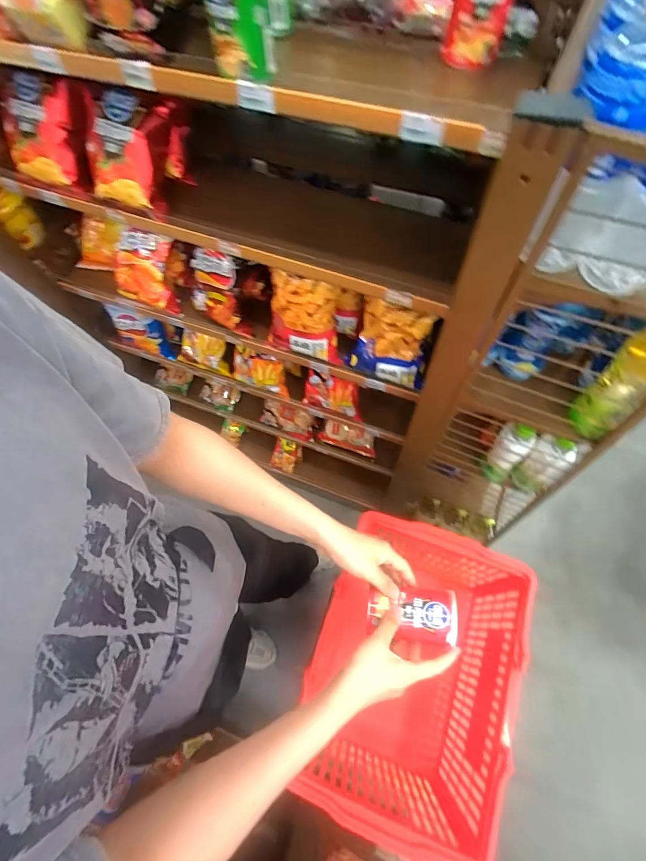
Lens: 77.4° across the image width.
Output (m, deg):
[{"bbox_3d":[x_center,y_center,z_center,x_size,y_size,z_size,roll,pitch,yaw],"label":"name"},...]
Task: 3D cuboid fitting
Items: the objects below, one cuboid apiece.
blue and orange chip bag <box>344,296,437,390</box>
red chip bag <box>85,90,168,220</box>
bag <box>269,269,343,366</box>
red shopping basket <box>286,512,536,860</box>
[{"bbox_3d":[0.113,-0.159,0.742,0.149,0.158,0.056,25,68,14],"label":"blue and orange chip bag"},{"bbox_3d":[-0.324,-0.460,0.699,0.155,0.141,0.093,17,30,12],"label":"red chip bag"},{"bbox_3d":[-0.040,-0.217,0.774,0.155,0.161,0.070,13,66,9],"label":"bag"},{"bbox_3d":[0.146,0.397,0.688,0.281,0.219,0.410,18,67,11],"label":"red shopping basket"}]

